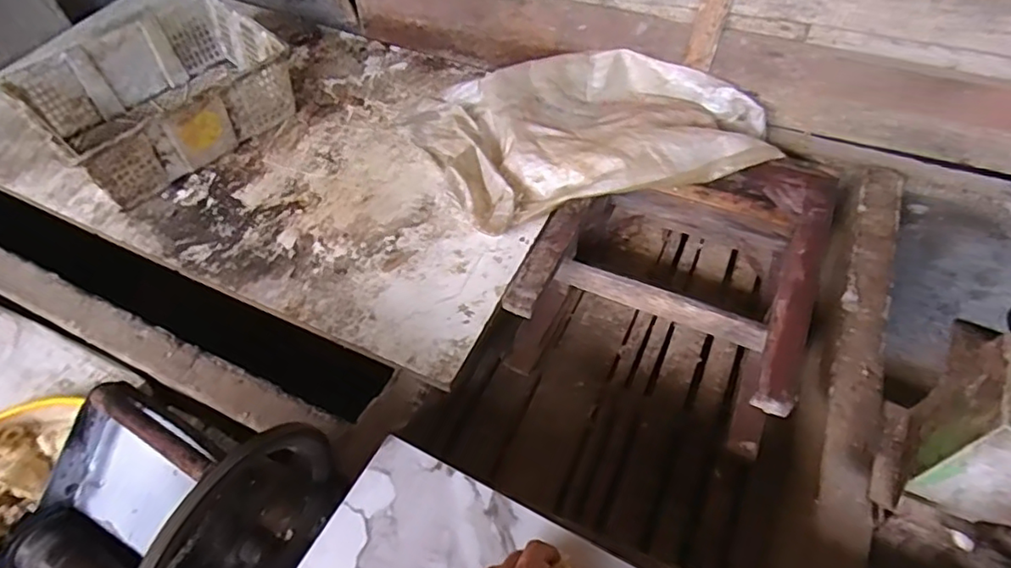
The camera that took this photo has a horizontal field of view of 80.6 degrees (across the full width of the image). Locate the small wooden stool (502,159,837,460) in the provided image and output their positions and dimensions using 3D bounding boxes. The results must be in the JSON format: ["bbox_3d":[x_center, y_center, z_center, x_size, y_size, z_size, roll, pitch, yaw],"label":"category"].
[{"bbox_3d":[0.317,-0.027,1.122,0.467,0.228,0.533,21,57,15],"label":"small wooden stool"}]

